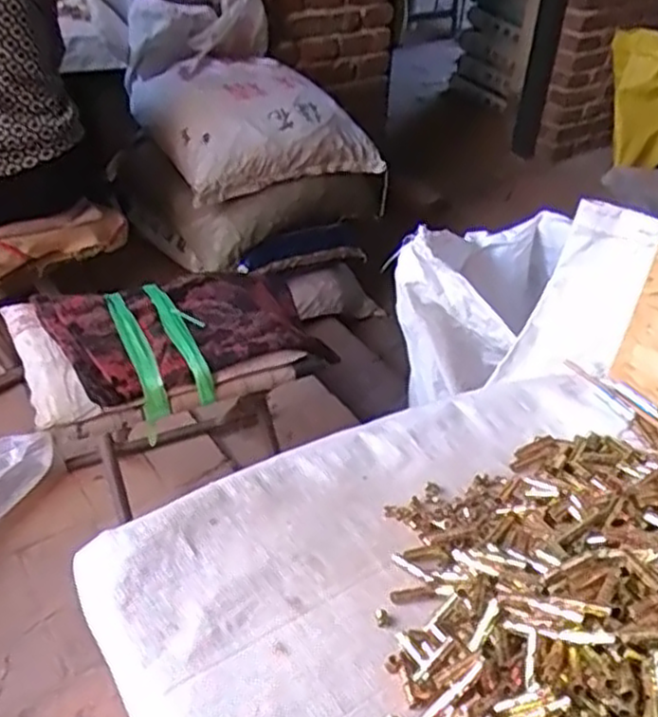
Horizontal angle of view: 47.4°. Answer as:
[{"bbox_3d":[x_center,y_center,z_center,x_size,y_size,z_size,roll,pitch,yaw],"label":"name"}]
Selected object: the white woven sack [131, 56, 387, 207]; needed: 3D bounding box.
[{"bbox_3d":[-0.190,-0.596,1.851,0.472,0.164,0.579,-17,42,-23],"label":"white woven sack"}]

